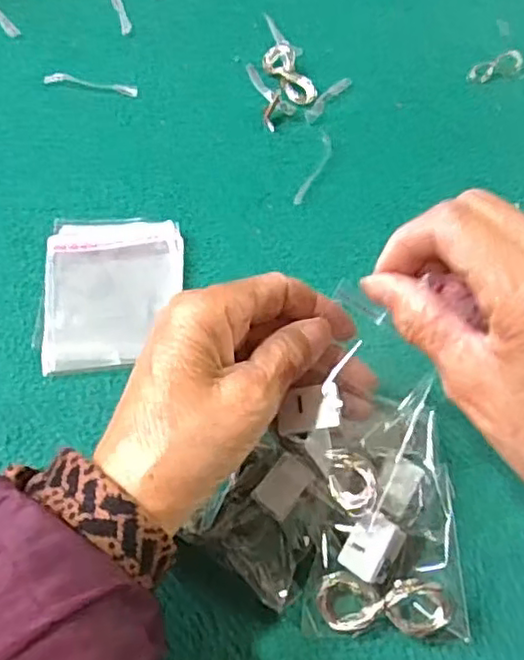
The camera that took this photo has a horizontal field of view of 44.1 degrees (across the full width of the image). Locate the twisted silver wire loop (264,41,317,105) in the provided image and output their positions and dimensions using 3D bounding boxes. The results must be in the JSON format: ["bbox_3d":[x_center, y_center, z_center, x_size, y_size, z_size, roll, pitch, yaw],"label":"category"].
[{"bbox_3d":[0.020,-0.186,0.466,0.022,0.011,0.059,-22,62,-17],"label":"twisted silver wire loop"}]

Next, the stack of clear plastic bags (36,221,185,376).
[{"bbox_3d":[-0.083,-0.024,0.359,0.076,0.008,0.101,-1,58,-5],"label":"stack of clear plastic bags"}]

